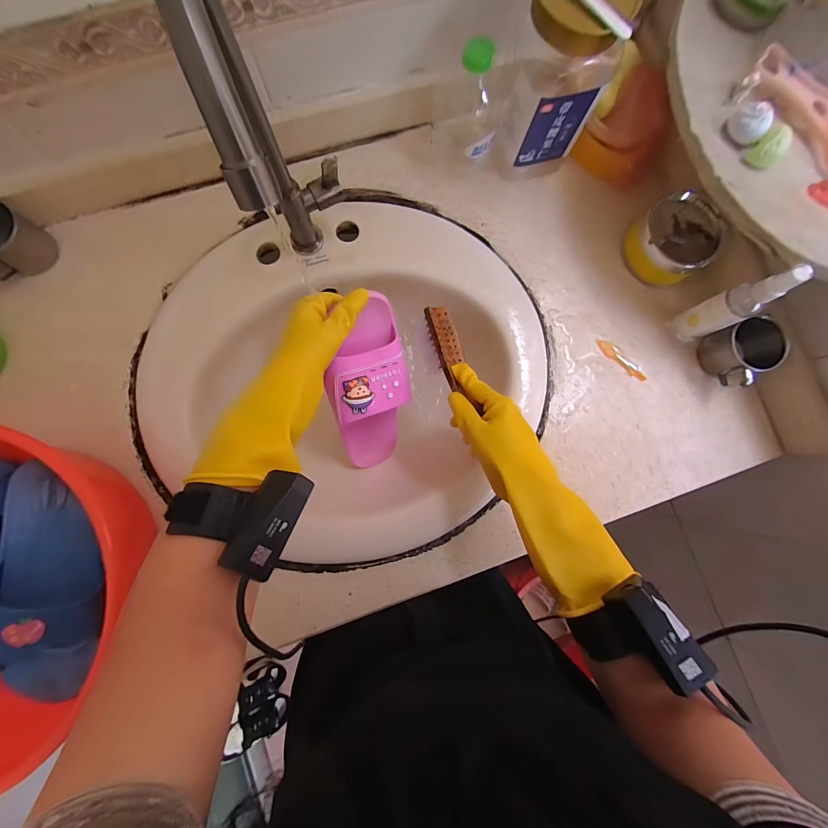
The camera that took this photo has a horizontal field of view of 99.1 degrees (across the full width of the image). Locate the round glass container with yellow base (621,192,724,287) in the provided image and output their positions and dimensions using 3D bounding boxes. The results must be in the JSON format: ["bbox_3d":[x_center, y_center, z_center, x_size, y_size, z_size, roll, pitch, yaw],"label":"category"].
[{"bbox_3d":[0.331,-0.223,0.456,0.101,0.055,0.092,-2,83,-3],"label":"round glass container with yellow base"}]

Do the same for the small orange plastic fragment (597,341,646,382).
[{"bbox_3d":[0.272,-0.071,0.461,0.076,0.006,0.019,42,83,2],"label":"small orange plastic fragment"}]

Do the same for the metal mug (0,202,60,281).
[{"bbox_3d":[-0.479,-0.203,0.417,0.061,0.054,0.071,-17,84,-5],"label":"metal mug"}]

